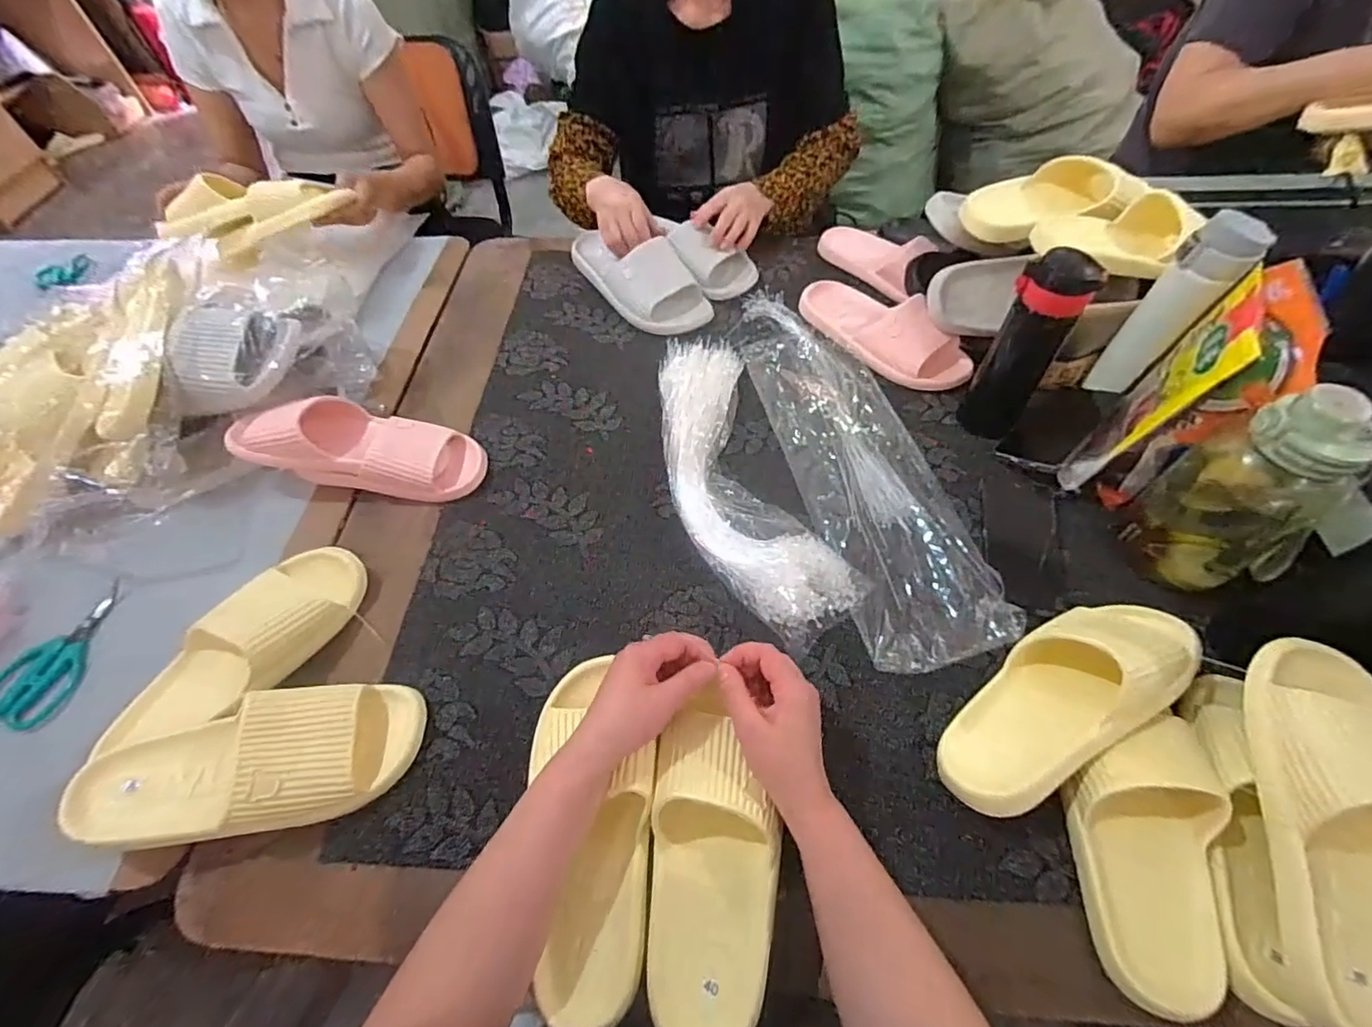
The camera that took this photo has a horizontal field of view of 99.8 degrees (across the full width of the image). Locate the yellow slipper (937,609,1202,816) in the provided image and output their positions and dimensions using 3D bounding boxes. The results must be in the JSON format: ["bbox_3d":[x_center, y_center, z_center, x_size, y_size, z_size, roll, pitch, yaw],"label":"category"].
[{"bbox_3d":[0.316,0.153,0.489,0.236,0.085,0.101,-25,58,-14],"label":"yellow slipper"}]

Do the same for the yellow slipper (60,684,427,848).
[{"bbox_3d":[-0.365,0.214,0.479,0.258,0.083,0.097,-14,56,-7],"label":"yellow slipper"}]

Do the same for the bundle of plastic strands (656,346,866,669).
[{"bbox_3d":[0.052,-0.051,0.659,0.145,0.048,0.430,-15,56,-8],"label":"bundle of plastic strands"}]

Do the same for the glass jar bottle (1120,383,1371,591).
[{"bbox_3d":[0.504,-0.011,0.519,0.103,0.214,0.093,-8,55,-2],"label":"glass jar bottle"}]

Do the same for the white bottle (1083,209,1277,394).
[{"bbox_3d":[0.536,-0.218,0.643,0.067,0.200,0.053,36,64,24],"label":"white bottle"}]

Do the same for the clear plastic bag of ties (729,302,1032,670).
[{"bbox_3d":[0.194,-0.087,0.700,0.149,0.022,0.550,-12,56,-5],"label":"clear plastic bag of ties"}]

